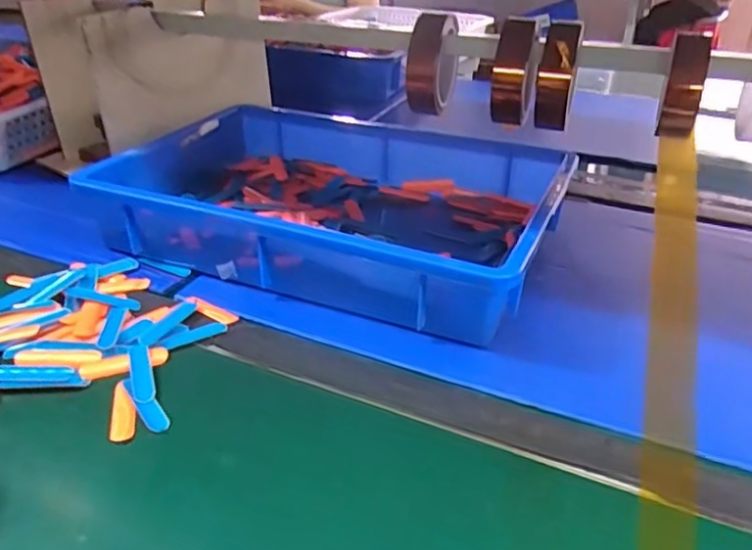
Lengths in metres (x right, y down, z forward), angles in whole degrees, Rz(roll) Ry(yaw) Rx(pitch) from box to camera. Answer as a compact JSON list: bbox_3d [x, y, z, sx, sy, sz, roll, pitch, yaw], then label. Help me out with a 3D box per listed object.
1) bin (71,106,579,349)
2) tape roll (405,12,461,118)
[{"bbox_3d":[-0.038,-0.080,0.662,0.423,0.081,0.292,14,35,21],"label":"bin"},{"bbox_3d":[0.059,-0.224,0.663,0.034,0.090,0.098,11,32,16],"label":"tape roll"}]

